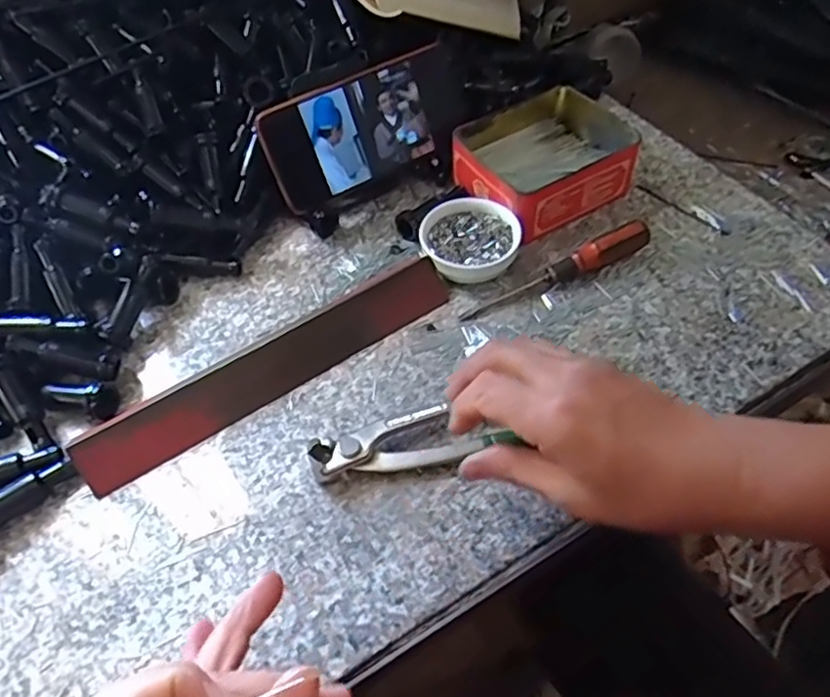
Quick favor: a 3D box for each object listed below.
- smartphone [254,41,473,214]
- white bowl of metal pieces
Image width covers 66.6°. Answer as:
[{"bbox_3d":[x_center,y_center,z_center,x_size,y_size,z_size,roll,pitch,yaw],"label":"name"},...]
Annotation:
[{"bbox_3d":[-0.033,-0.173,0.495,0.172,0.081,0.014,-30,29,-17],"label":"smartphone"},{"bbox_3d":[0.040,-0.079,0.468,0.070,0.025,0.068,-2,53,2],"label":"white bowl of metal pieces"}]

